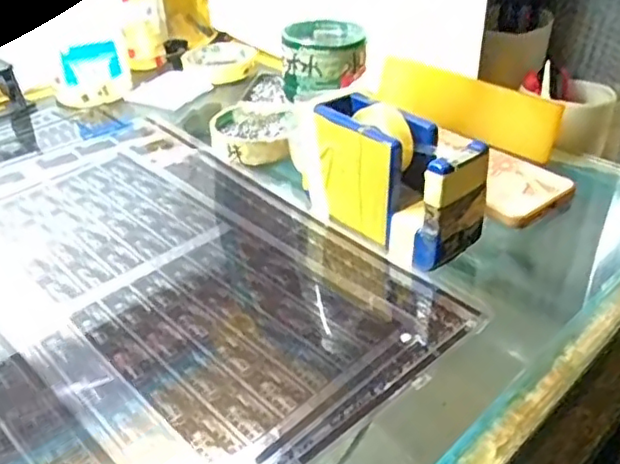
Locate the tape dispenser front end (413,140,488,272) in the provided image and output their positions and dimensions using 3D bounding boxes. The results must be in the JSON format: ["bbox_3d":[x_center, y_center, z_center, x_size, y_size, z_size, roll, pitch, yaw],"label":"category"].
[{"bbox_3d":[0.089,-0.016,0.387,0.046,0.075,0.018,-26,40,-29],"label":"tape dispenser front end"}]

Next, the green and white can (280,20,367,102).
[{"bbox_3d":[0.011,-0.135,0.481,0.063,0.041,0.073,-1,35,3],"label":"green and white can"}]

